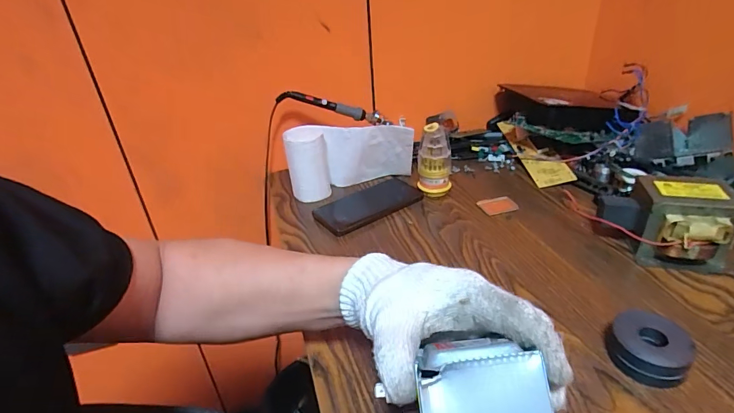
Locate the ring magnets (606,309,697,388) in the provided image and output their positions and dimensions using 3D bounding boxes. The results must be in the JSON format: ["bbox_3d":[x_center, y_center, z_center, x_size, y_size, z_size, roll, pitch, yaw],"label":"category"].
[{"bbox_3d":[0.253,0.128,0.370,0.059,0.031,0.059,-4,30,2],"label":"ring magnets"}]

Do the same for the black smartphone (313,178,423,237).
[{"bbox_3d":[0.002,-0.004,0.640,0.164,0.010,0.097,-21,34,-25],"label":"black smartphone"}]

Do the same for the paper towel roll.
[{"bbox_3d":[-0.029,-0.084,0.682,0.204,0.103,0.059,-10,31,-9],"label":"paper towel roll"}]

